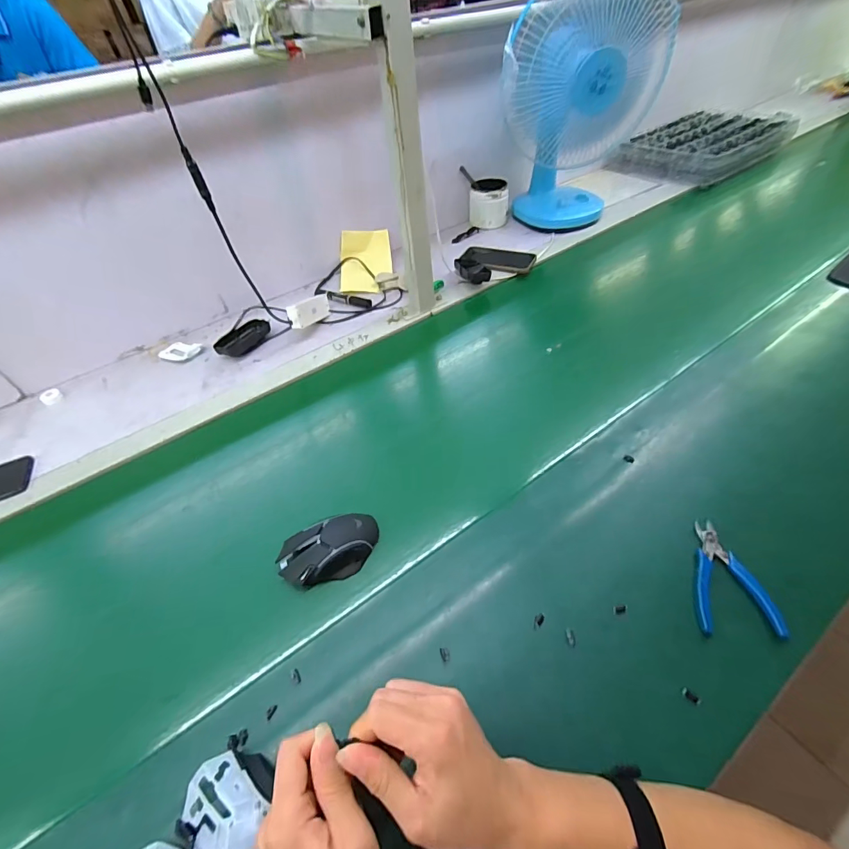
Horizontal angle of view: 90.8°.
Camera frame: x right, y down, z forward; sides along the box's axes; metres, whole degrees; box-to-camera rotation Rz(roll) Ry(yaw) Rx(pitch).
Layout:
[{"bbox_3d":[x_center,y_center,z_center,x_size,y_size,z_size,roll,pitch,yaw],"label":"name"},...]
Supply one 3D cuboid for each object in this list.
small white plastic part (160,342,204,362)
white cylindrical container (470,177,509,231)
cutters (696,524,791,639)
[{"bbox_3d":[-0.469,-0.142,0.807,0.078,0.004,0.054,8,50,13],"label":"small white plastic part"},{"bbox_3d":[0.161,-0.546,1.035,0.096,0.095,0.082,2,49,8],"label":"white cylindrical container"},{"bbox_3d":[0.320,0.159,0.445,0.074,0.012,0.118,3,49,9],"label":"cutters"}]

